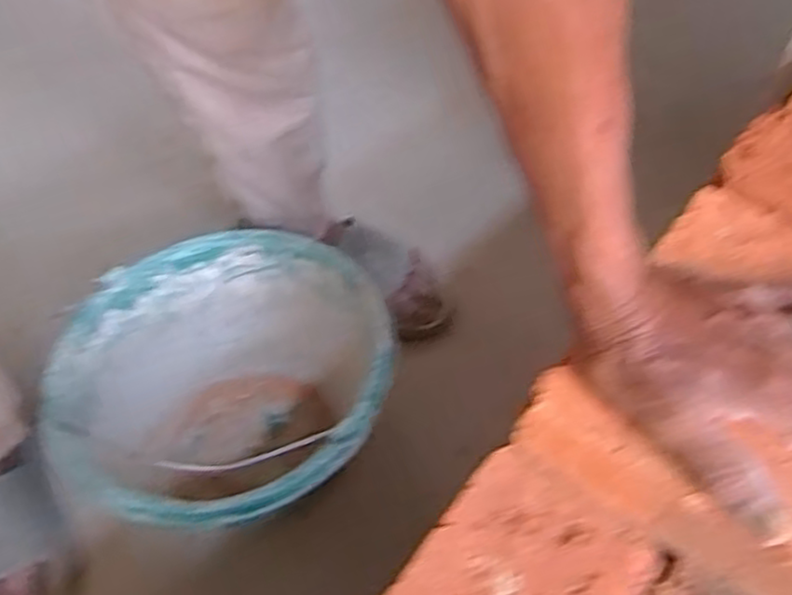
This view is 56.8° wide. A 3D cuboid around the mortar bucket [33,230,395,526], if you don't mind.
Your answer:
[{"bbox_3d":[-0.141,0.100,0.666,0.268,0.188,0.267,0,51,0],"label":"mortar bucket"}]

